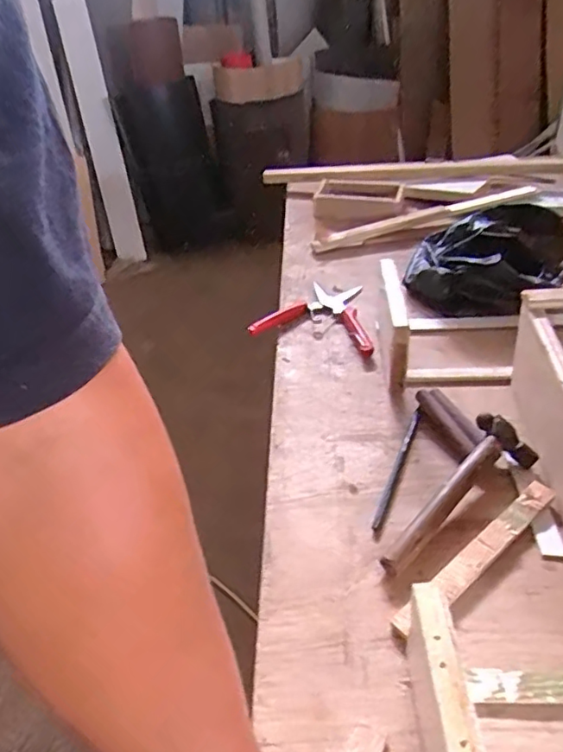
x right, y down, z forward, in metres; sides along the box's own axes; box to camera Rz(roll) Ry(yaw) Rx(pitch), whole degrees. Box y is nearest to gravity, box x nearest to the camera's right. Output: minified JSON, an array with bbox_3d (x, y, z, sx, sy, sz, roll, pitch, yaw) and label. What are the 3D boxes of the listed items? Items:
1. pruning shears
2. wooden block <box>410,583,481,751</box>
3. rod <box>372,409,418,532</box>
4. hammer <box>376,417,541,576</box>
[{"bbox_3d":[0.056,-0.081,0.741,0.151,0.015,0.142,10,43,20],"label":"pruning shears"},{"bbox_3d":[0.092,0.205,0.338,0.022,0.094,0.153,-5,40,2],"label":"wooden block"},{"bbox_3d":[0.109,0.085,0.552,0.007,0.009,0.146,12,44,22],"label":"rod"},{"bbox_3d":[0.152,0.102,0.501,0.055,0.034,0.179,27,51,34],"label":"hammer"}]

